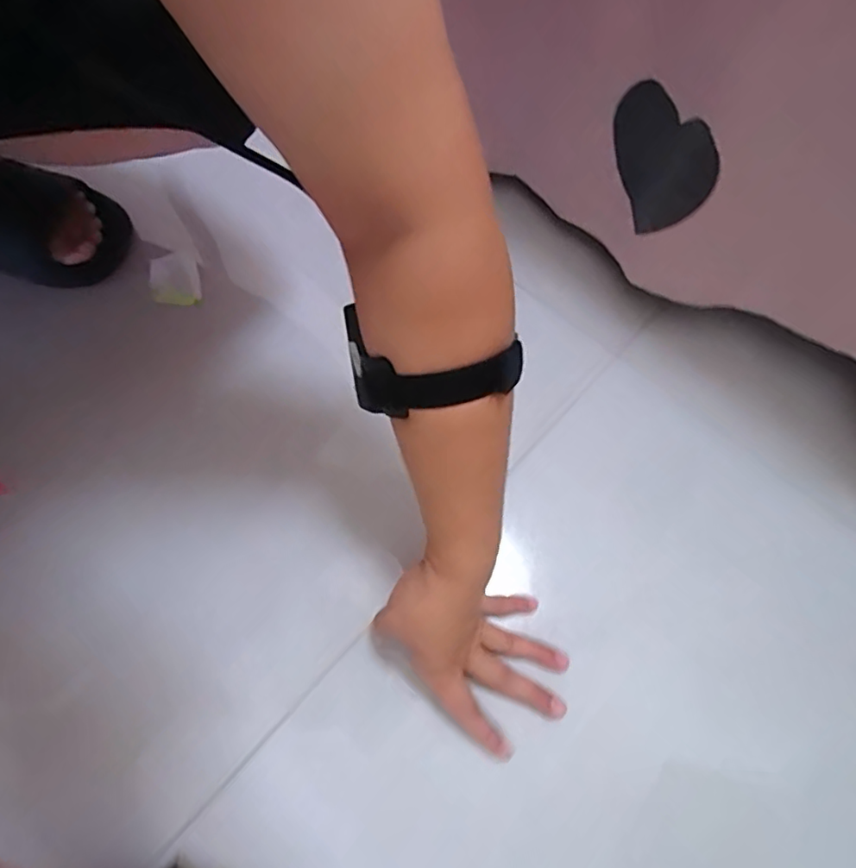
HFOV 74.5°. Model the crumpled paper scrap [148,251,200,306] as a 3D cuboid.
[{"bbox_3d":[-0.245,-0.147,0.542,0.045,0.008,0.053,-15,85,-3],"label":"crumpled paper scrap"}]

